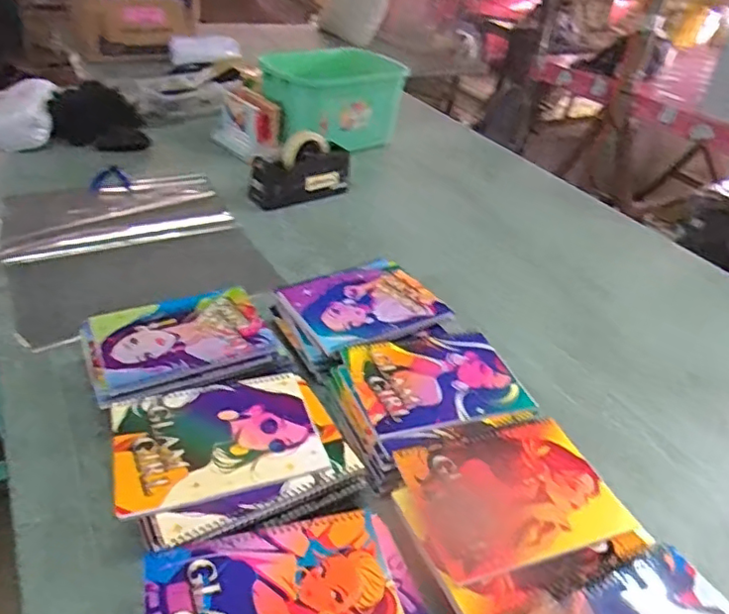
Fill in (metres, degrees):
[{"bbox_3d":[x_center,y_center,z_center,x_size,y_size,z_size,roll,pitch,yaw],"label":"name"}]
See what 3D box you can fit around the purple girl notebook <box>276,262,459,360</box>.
[{"bbox_3d":[0.003,-0.006,0.838,0.201,0.014,0.166,-16,42,-28],"label":"purple girl notebook"}]

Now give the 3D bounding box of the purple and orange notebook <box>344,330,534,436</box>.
[{"bbox_3d":[0.084,0.085,0.721,0.195,0.011,0.159,-6,38,-17],"label":"purple and orange notebook"}]

